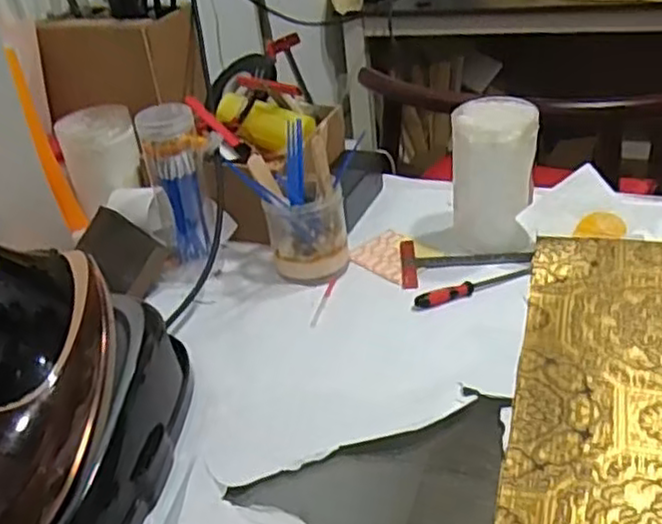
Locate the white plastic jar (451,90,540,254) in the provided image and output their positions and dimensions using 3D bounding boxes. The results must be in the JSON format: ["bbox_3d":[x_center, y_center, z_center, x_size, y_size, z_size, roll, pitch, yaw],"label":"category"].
[{"bbox_3d":[0.169,-0.090,0.736,0.081,0.144,0.087,-5,34,3],"label":"white plastic jar"}]

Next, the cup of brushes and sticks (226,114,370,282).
[{"bbox_3d":[-0.030,-0.060,0.743,0.098,0.137,0.090,25,45,39],"label":"cup of brushes and sticks"}]

